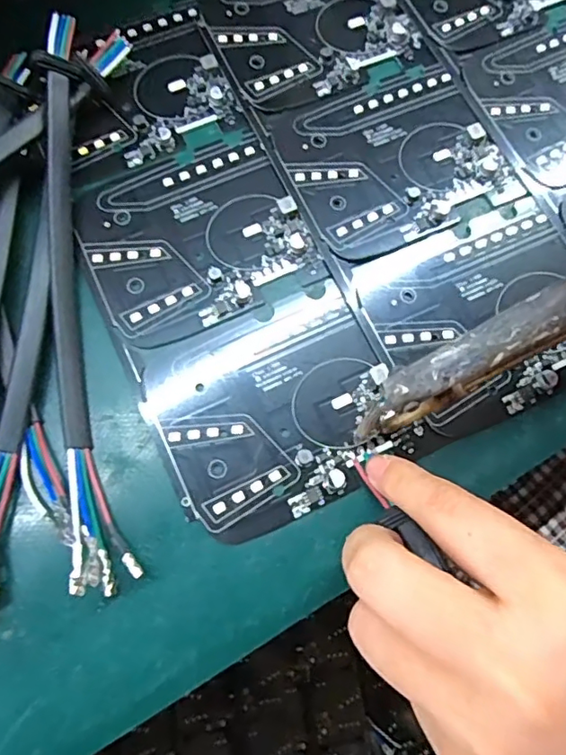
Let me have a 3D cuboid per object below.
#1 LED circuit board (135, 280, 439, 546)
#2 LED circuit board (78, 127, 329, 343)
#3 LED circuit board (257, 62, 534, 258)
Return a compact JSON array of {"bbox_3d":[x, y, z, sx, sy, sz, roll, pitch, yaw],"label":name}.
[{"bbox_3d":[-0.001,0.014,0.210,0.089,0.004,0.073,-29,76,-9],"label":"LED circuit board"},{"bbox_3d":[-0.035,-0.057,0.229,0.084,0.004,0.075,-22,75,-8],"label":"LED circuit board"},{"bbox_3d":[0.048,-0.096,0.242,0.090,0.004,0.078,-22,75,-8],"label":"LED circuit board"}]

